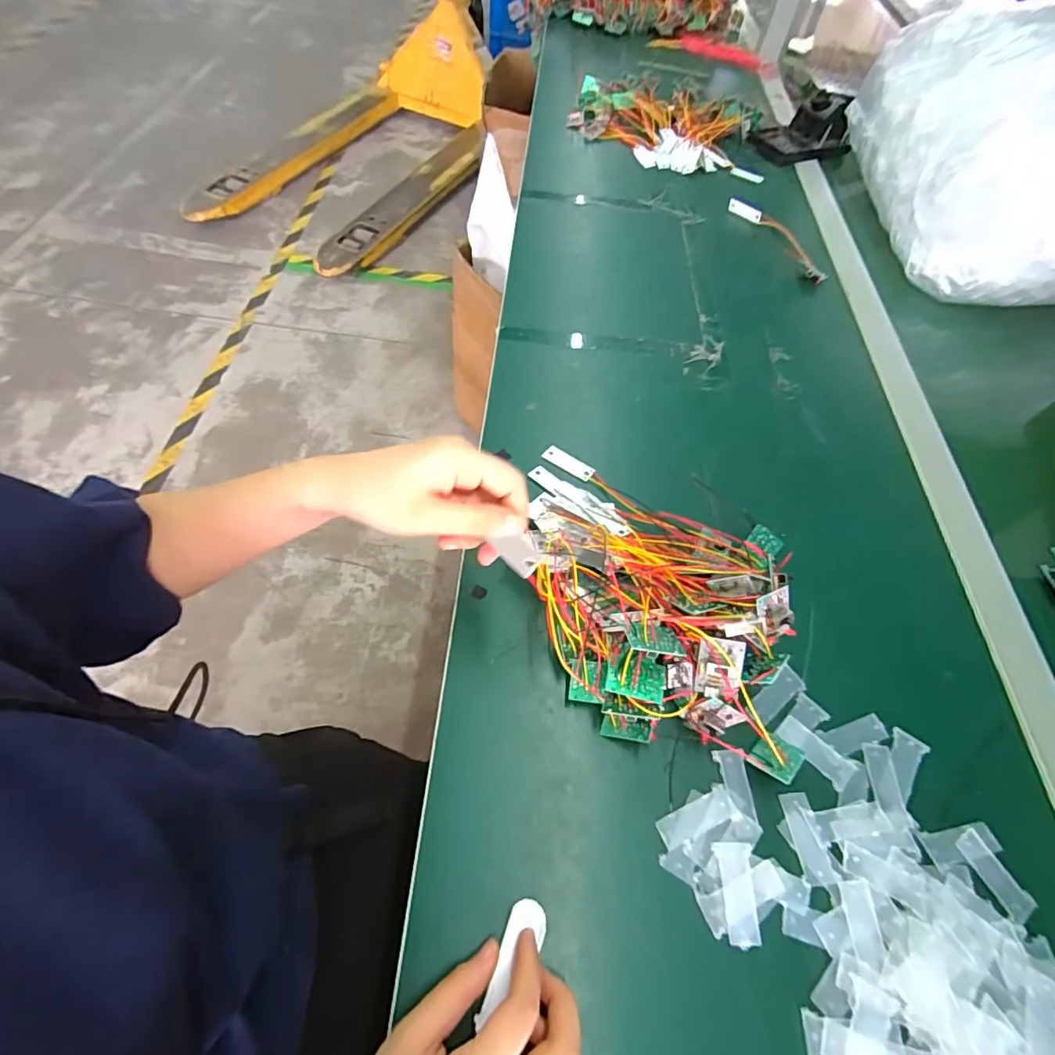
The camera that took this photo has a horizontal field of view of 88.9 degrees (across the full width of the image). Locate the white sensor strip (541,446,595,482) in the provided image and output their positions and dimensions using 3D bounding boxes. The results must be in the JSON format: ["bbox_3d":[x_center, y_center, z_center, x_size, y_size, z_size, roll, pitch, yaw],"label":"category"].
[{"bbox_3d":[0.035,-0.055,0.466,0.047,0.004,0.015,32,74,13],"label":"white sensor strip"}]

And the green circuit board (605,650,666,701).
[{"bbox_3d":[0.068,0.092,0.335,0.036,0.005,0.027,10,56,2],"label":"green circuit board"}]

